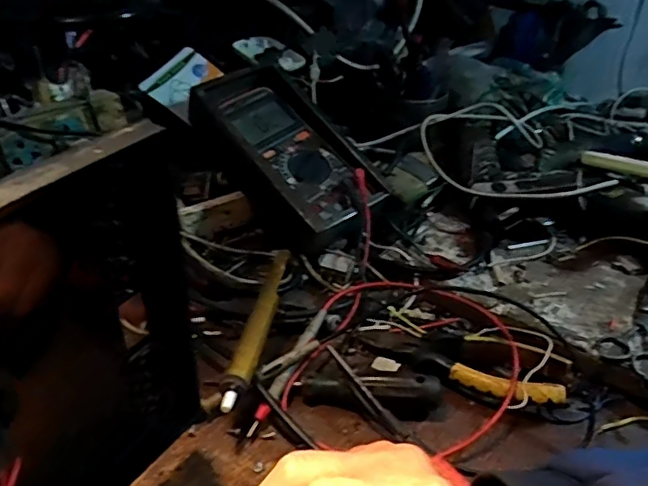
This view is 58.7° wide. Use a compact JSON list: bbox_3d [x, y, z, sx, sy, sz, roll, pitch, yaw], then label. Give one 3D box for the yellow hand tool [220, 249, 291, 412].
[{"bbox_3d":[-0.049,0.056,0.443,0.019,0.019,0.186,4,33,6],"label":"yellow hand tool"}]

